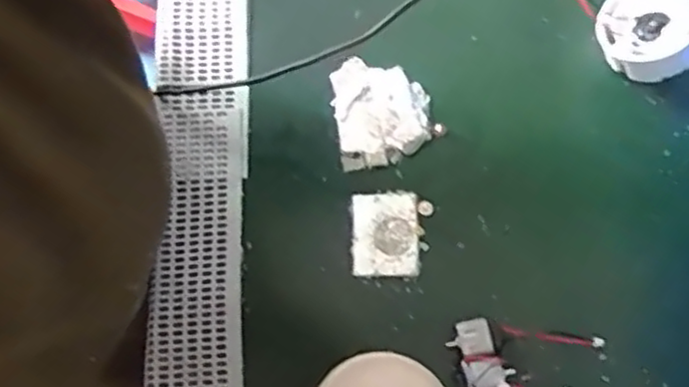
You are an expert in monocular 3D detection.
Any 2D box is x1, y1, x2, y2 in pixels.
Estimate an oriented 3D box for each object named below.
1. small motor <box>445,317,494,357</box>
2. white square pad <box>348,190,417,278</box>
[{"bbox_3d":[0.065,0.076,0.360,0.021,0.013,0.019,-12,74,-3],"label":"small motor"},{"bbox_3d":[0.022,0.022,0.384,0.036,0.004,0.047,0,74,1],"label":"white square pad"}]

